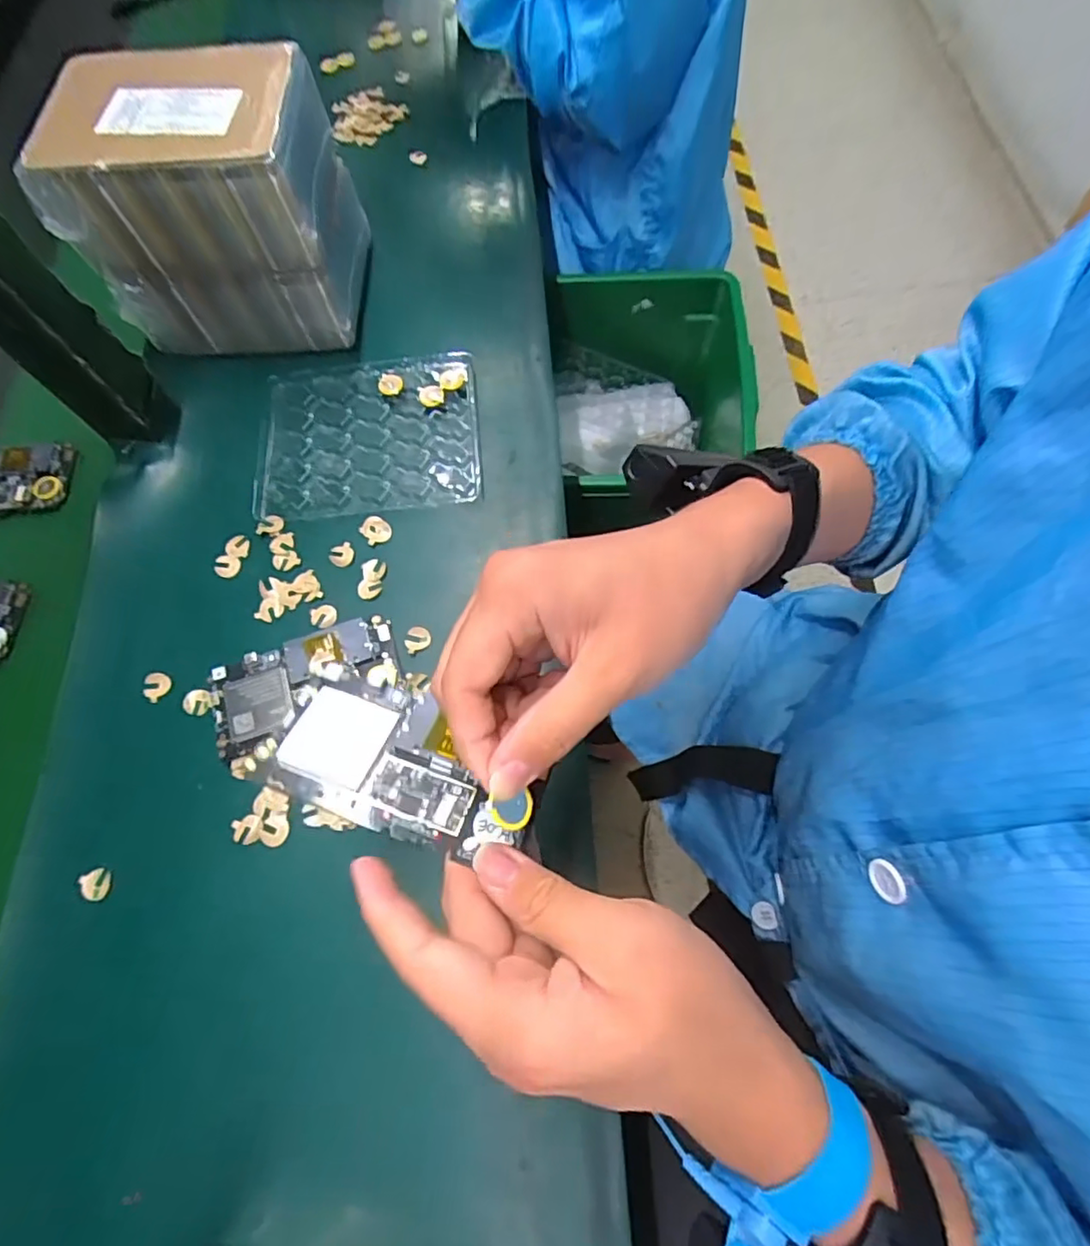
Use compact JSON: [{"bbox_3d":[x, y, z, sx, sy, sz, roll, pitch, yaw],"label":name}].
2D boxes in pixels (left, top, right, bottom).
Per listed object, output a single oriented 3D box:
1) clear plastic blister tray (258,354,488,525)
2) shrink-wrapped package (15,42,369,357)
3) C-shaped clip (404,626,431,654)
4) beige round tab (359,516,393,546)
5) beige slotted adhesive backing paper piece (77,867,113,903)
[{"bbox_3d":[-0.142,-0.153,0.478,0.174,0.018,0.144,-7,68,3],"label":"clear plastic blister tray"},{"bbox_3d":[-0.251,-0.316,0.465,0.177,0.161,0.120,-5,68,3],"label":"shrink-wrapped package"},{"bbox_3d":[-0.089,0.011,0.415,0.019,0.004,0.017,-39,71,-13],"label":"C-shaped clip"},{"bbox_3d":[-0.127,-0.070,0.446,0.021,0.004,0.022,-2,68,5],"label":"beige round tab"},{"bbox_3d":[-0.274,0.160,0.364,0.017,0.004,0.018,-25,68,-7],"label":"beige slotted adhesive backing paper piece"}]

